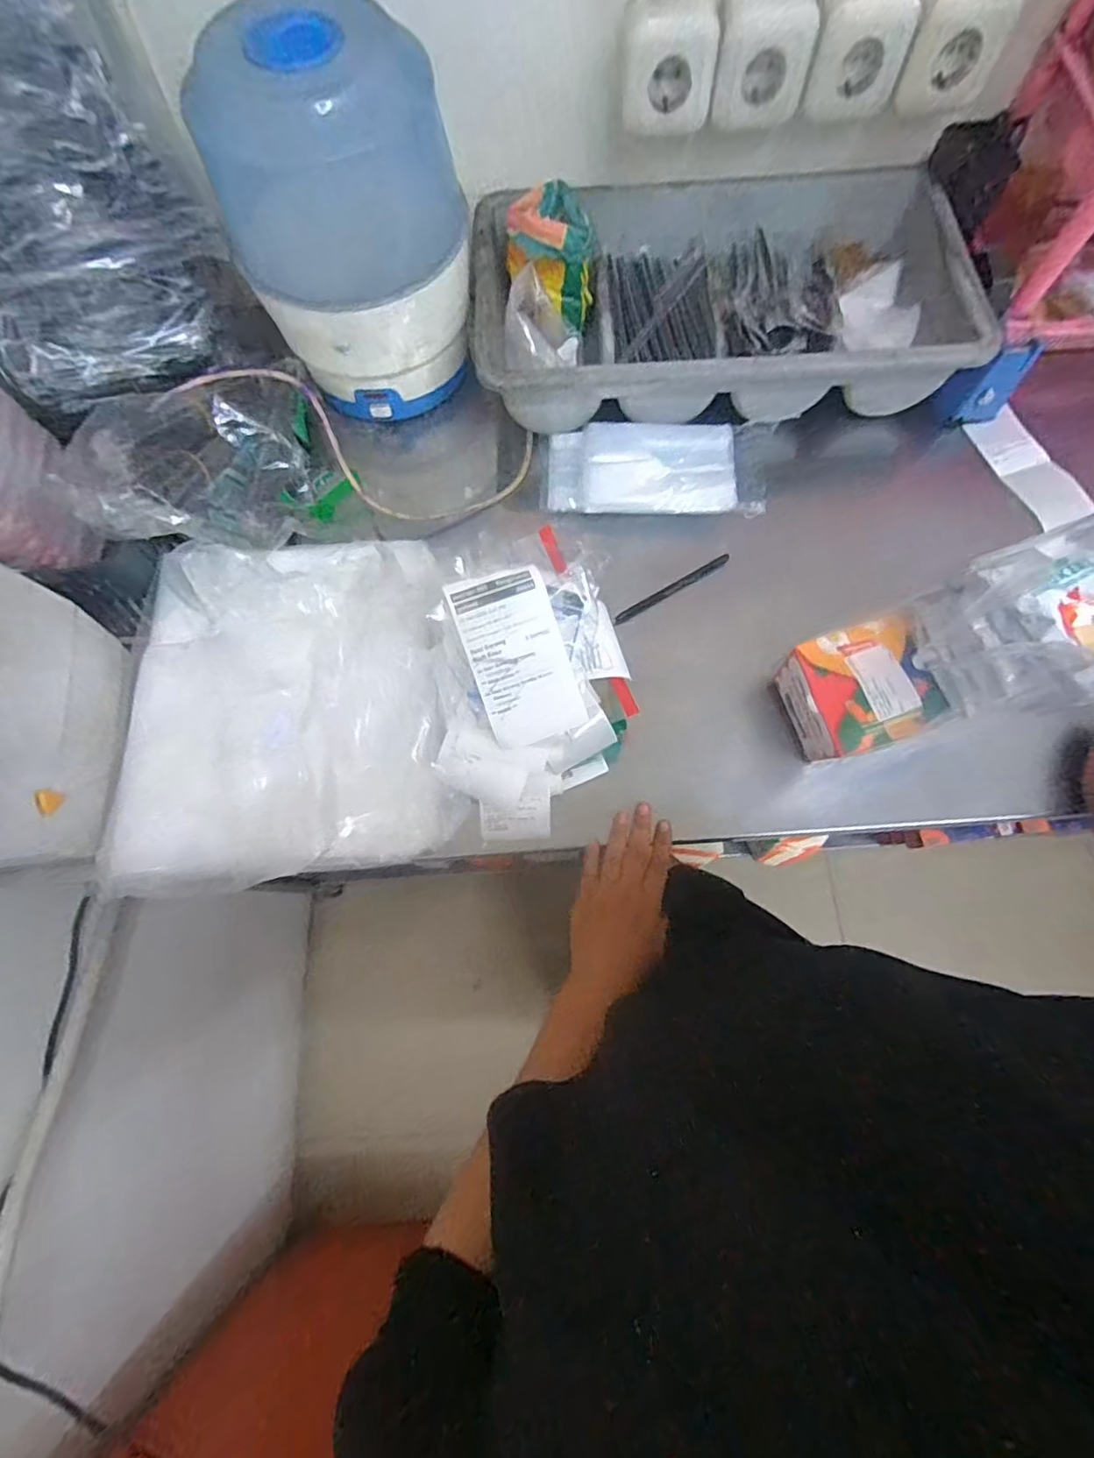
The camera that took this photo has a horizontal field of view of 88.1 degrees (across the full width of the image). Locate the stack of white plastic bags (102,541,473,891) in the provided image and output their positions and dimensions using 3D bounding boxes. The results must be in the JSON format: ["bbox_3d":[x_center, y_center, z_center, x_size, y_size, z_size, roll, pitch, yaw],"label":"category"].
[{"bbox_3d":[-0.238,-0.037,0.493,0.306,0.085,0.317,-7,72,-1],"label":"stack of white plastic bags"}]

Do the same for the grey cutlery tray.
[{"bbox_3d":[0.180,-0.462,0.602,0.492,0.088,0.286,0,72,2],"label":"grey cutlery tray"}]

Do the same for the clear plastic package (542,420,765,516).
[{"bbox_3d":[0.109,-0.273,0.594,0.220,0.029,0.107,6,73,4],"label":"clear plastic package"}]

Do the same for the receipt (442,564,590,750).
[{"bbox_3d":[-0.023,-0.059,0.467,0.079,0.008,0.139,-19,100,-6],"label":"receipt"}]

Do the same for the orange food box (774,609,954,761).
[{"bbox_3d":[0.268,-0.030,0.492,0.105,0.064,0.104,-19,73,-4],"label":"orange food box"}]

